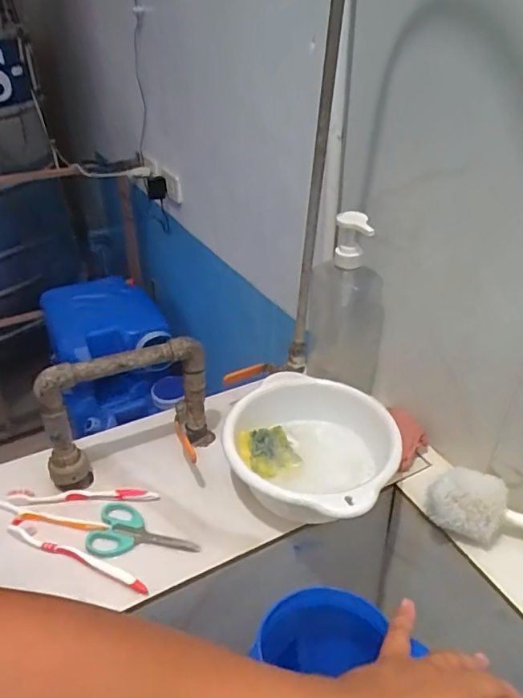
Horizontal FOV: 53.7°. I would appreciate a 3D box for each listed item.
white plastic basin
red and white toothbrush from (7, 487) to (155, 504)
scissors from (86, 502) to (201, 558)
[{"bbox_3d":[0.061,0.122,0.626,0.189,0.075,0.201,0,34,0],"label":"white plastic basin"},{"bbox_3d":[-0.212,0.175,0.619,0.175,0.012,0.016,-1,34,0],"label":"red and white toothbrush"},{"bbox_3d":[-0.130,0.206,0.579,0.122,0.010,0.068,4,34,7],"label":"scissors"}]

